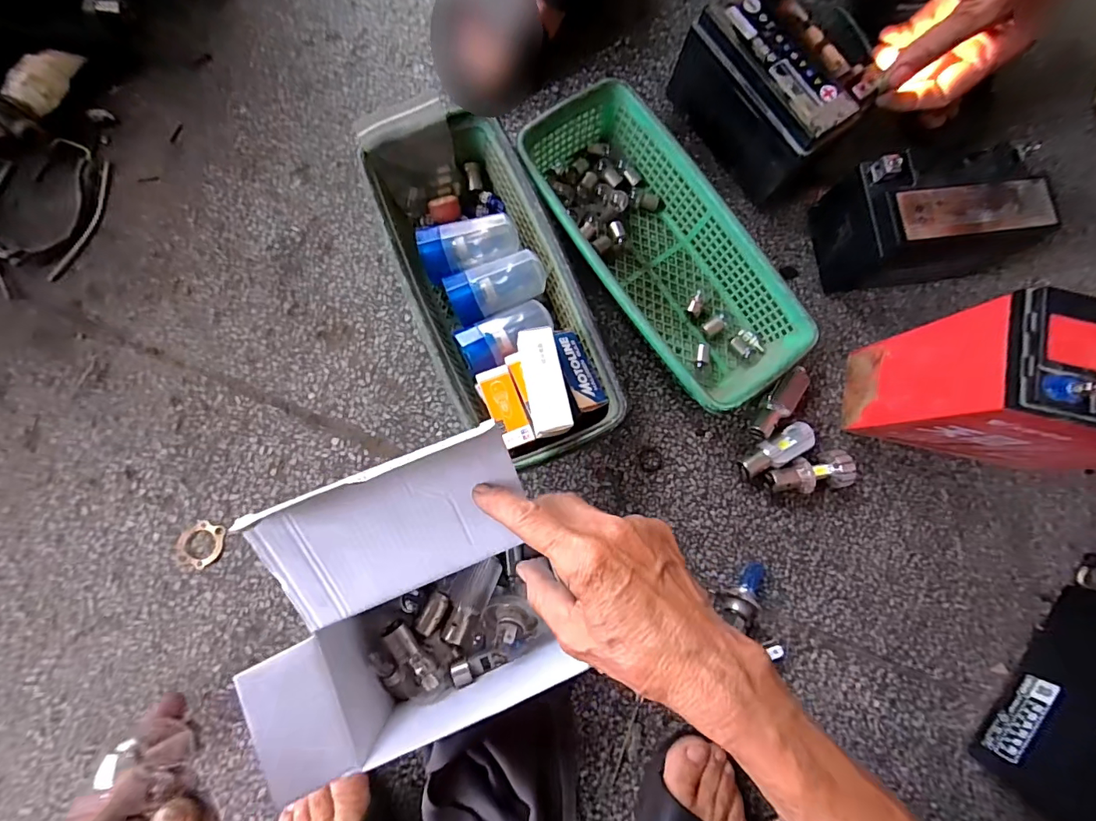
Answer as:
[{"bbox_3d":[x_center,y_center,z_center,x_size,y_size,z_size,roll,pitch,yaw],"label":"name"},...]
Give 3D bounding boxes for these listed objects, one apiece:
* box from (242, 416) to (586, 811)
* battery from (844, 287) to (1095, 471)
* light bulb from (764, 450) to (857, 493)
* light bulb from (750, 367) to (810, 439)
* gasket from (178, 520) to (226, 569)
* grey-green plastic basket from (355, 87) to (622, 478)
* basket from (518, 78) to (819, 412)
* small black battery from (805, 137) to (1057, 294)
[{"bbox_3d":[-0.091,0.133,0.326,0.172,0.127,0.198,-13,84,-7],"label":"box"},{"bbox_3d":[0.369,-0.011,0.376,0.172,0.180,0.079,13,81,-3],"label":"battery"},{"bbox_3d":[0.230,0.058,0.427,0.073,0.033,0.031,-11,84,-7],"label":"light bulb"},{"bbox_3d":[0.209,-0.007,0.438,0.024,0.023,0.071,40,81,1],"label":"light bulb"},{"bbox_3d":[-0.284,0.109,0.392,0.031,0.004,0.036,30,81,-1],"label":"gasket"},{"bbox_3d":[-0.048,-0.099,0.403,0.130,0.082,0.293,-20,85,-8],"label":"grey-green plastic basket"},{"bbox_3d":[0.098,-0.140,0.427,0.121,0.063,0.284,-34,87,-9],"label":"basket"},{"bbox_3d":[0.345,-0.171,0.432,0.165,0.102,0.085,-7,83,-6],"label":"small black battery"}]

